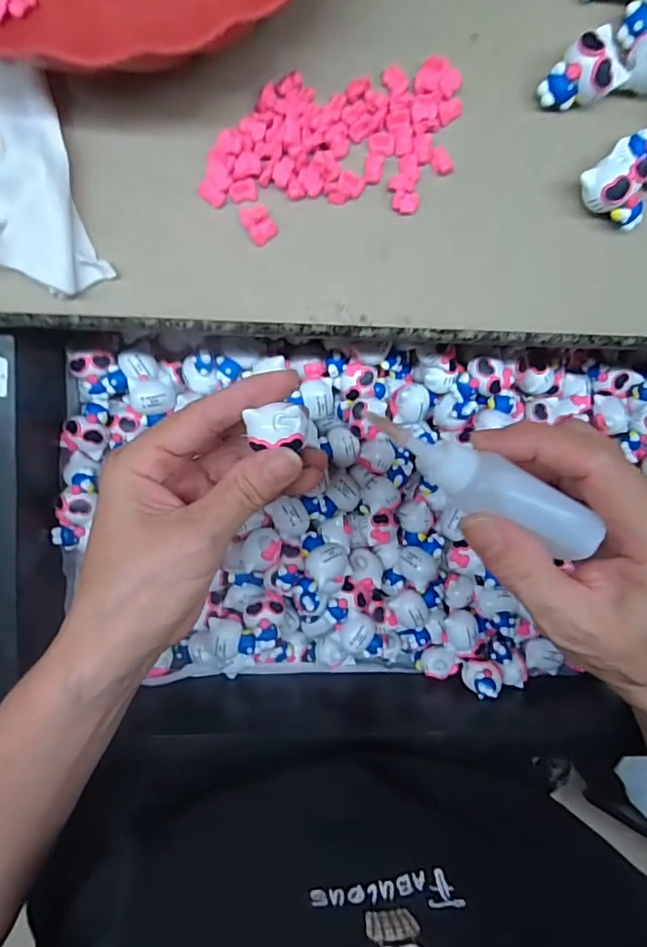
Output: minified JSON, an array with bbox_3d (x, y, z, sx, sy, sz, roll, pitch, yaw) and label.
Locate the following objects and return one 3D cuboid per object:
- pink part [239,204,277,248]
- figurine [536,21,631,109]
[{"bbox_3d":[-0.029,-0.113,0.242,0.013,0.004,0.017,-36,99,0],"label":"pink part"},{"bbox_3d":[0.115,-0.176,0.237,0.033,0.020,0.025,-35,99,0],"label":"figurine"}]

